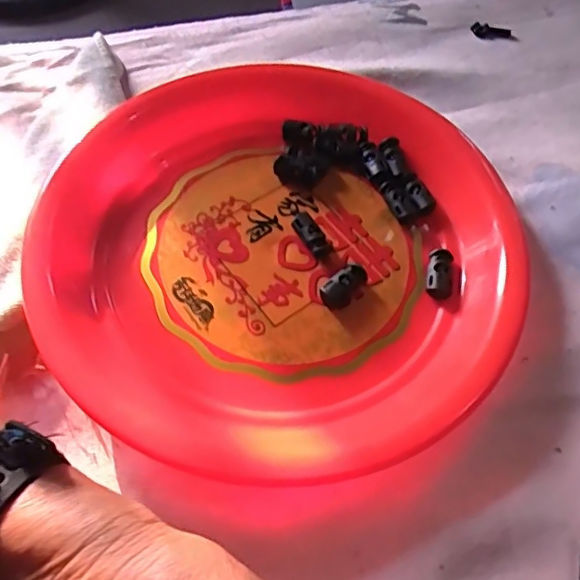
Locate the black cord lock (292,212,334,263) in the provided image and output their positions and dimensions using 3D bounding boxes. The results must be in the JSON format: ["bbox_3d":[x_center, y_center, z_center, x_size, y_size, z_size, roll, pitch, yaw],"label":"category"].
[{"bbox_3d":[0.013,-0.030,0.325,0.012,0.008,0.030,-31,78,-13],"label":"black cord lock"}]

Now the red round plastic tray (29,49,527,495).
[{"bbox_3d":[-0.004,-0.027,0.320,0.260,0.038,0.279,-1,62,2],"label":"red round plastic tray"}]

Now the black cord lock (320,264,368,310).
[{"bbox_3d":[0.029,-0.002,0.312,0.014,0.009,0.028,40,69,20],"label":"black cord lock"}]

